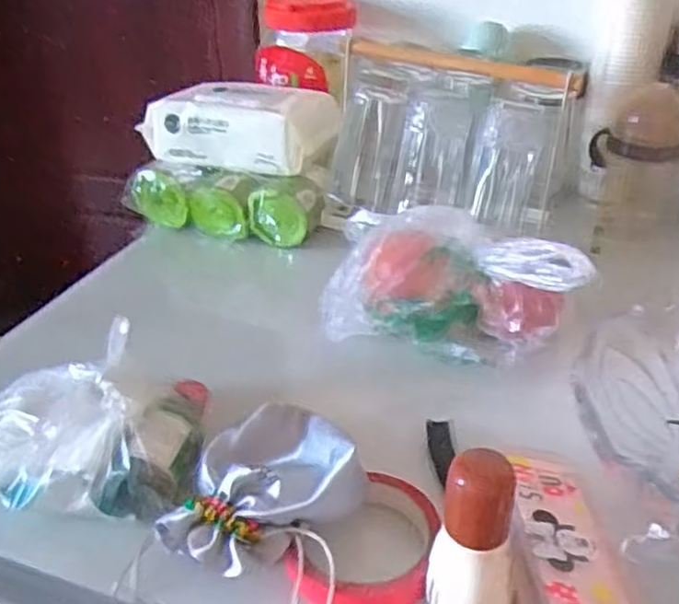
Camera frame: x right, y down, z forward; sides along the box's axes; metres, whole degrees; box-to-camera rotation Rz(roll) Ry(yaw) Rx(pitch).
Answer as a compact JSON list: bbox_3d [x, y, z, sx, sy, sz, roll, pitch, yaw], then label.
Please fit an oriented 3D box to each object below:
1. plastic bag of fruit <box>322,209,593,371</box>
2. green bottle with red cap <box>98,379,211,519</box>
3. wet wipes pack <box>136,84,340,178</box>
[{"bbox_3d":[0.095,-0.016,0.606,0.210,0.110,0.077,11,33,21],"label":"plastic bag of fruit"},{"bbox_3d":[-0.114,0.093,0.479,0.037,0.039,0.108,9,47,17],"label":"green bottle with red cap"},{"bbox_3d":[-0.110,-0.201,0.806,0.211,0.072,0.088,9,33,18],"label":"wet wipes pack"}]

